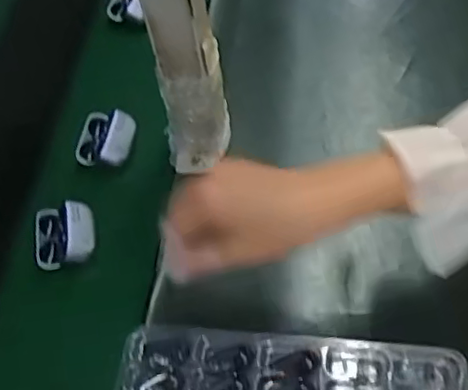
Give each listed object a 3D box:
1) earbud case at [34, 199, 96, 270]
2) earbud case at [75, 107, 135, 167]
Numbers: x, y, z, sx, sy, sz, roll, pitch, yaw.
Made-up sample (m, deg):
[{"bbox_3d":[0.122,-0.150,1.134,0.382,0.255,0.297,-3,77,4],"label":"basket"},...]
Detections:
[{"bbox_3d":[-0.159,0.032,0.572,0.057,0.026,0.061,-14,56,-4],"label":"earbud case"},{"bbox_3d":[-0.132,-0.059,0.634,0.057,0.022,0.061,7,57,10],"label":"earbud case"}]

